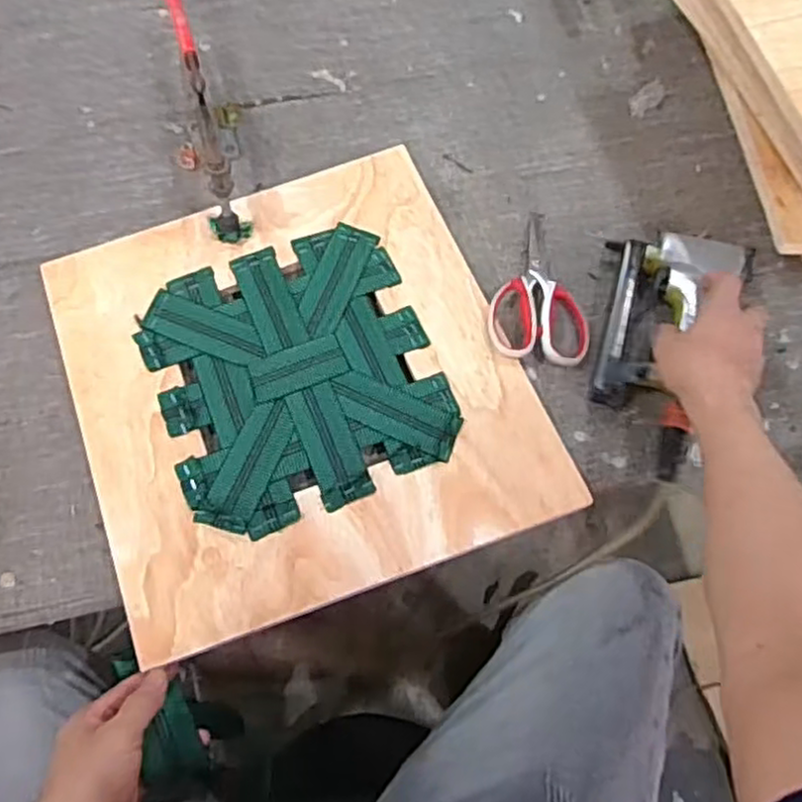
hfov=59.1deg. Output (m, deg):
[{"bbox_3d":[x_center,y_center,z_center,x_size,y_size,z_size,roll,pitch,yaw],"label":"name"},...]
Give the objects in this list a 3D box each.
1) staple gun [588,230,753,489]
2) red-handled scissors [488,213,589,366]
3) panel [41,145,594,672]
[{"bbox_3d":[0.252,-0.054,0.686,0.120,0.045,0.248,16,74,5],"label":"staple gun"},{"bbox_3d":[0.139,-0.122,0.727,0.099,0.019,0.181,3,67,-1],"label":"red-handled scissors"},{"bbox_3d":[-0.095,-0.024,0.671,0.400,0.011,0.418,-19,69,-9],"label":"panel"}]

